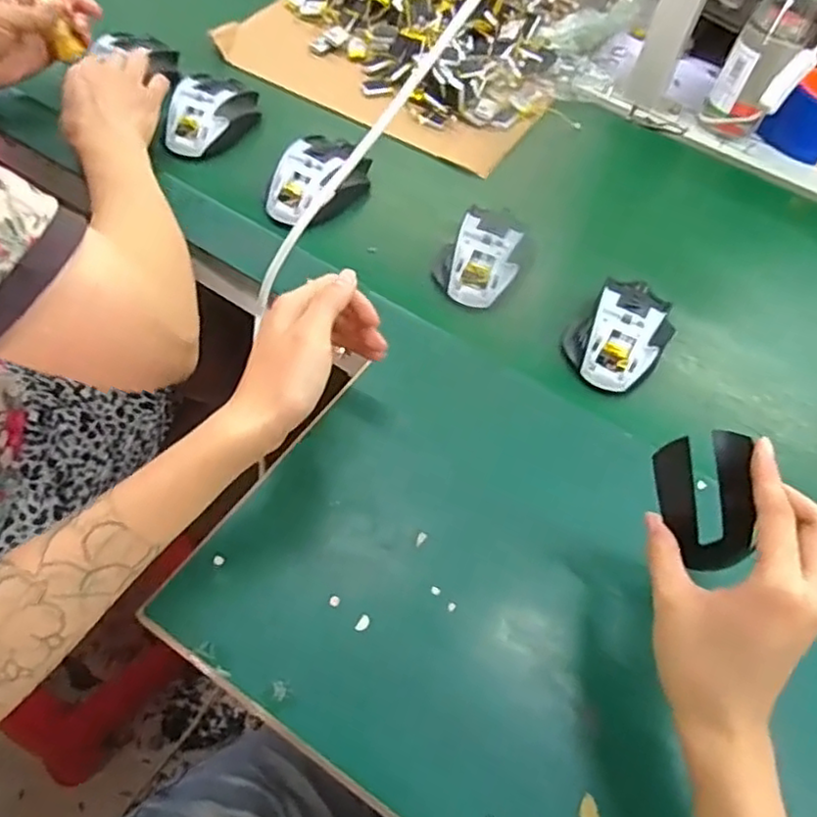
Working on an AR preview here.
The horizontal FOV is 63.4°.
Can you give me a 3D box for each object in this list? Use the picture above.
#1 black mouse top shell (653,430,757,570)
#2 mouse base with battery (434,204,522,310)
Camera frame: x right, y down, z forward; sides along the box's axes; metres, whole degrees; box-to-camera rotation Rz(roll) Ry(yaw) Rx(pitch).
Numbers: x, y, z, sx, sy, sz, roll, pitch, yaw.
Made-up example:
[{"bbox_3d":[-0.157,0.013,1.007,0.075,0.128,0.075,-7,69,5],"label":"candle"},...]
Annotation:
[{"bbox_3d":[0.162,0.052,0.365,0.048,0.079,0.013,-4,14,6],"label":"black mouse top shell"},{"bbox_3d":[0.066,-0.134,0.582,0.075,0.045,0.101,18,57,7],"label":"mouse base with battery"}]

